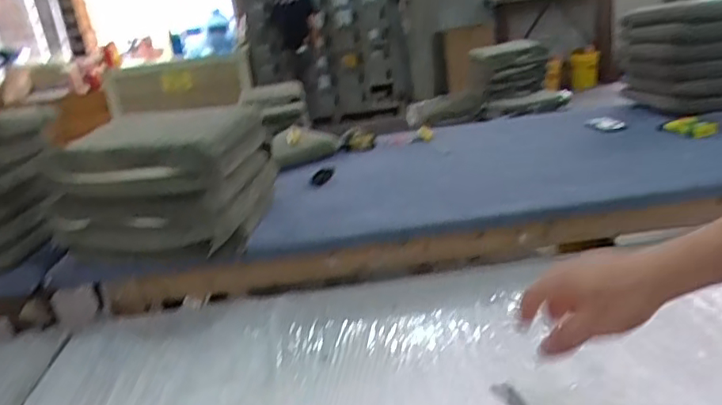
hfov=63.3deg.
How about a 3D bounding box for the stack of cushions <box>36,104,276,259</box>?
[{"bbox_3d":[-0.507,-0.063,1.562,0.460,0.295,0.411,-3,19,15],"label":"stack of cushions"}]

